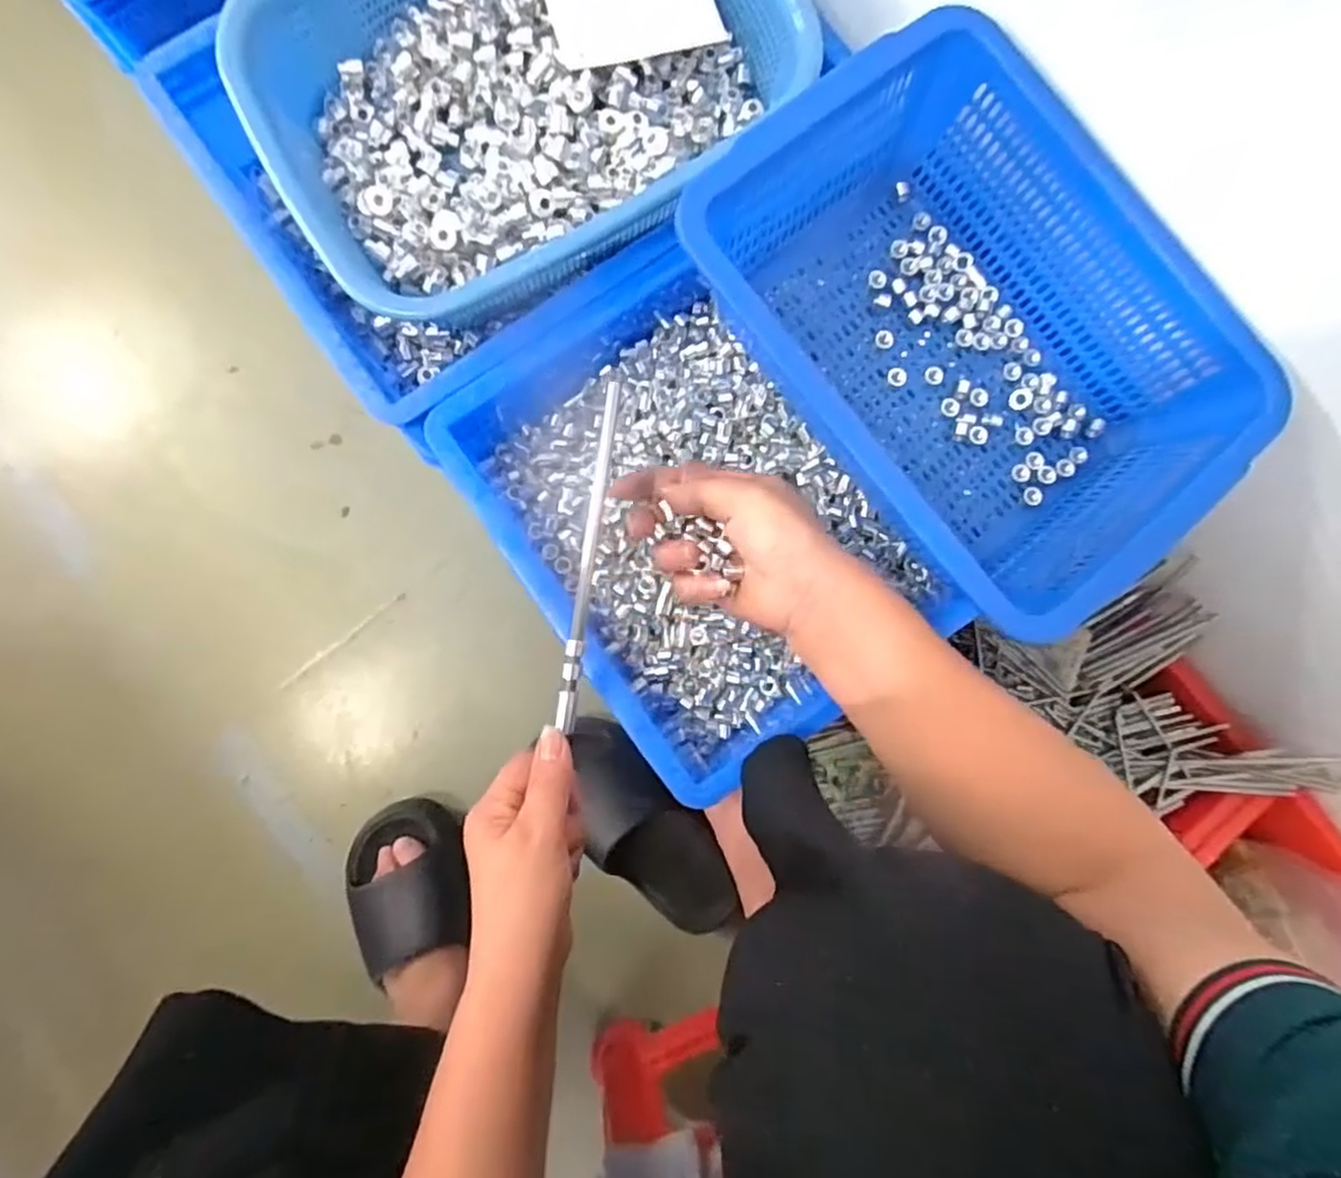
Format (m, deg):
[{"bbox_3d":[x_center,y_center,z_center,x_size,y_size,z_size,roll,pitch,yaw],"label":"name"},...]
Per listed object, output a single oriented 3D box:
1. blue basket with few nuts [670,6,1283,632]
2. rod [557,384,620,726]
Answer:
[{"bbox_3d":[0.180,-0.154,0.426,0.227,0.117,0.316,-40,87,-7],"label":"blue basket with few nuts"},{"bbox_3d":[-0.045,-0.014,0.385,0.011,0.006,0.192,9,97,-2],"label":"rod"}]

